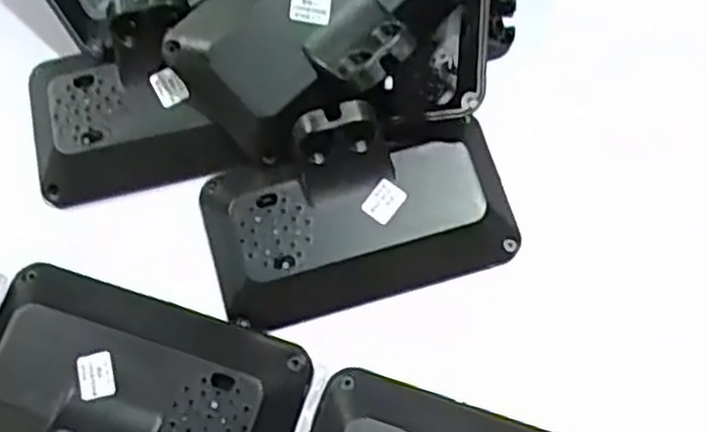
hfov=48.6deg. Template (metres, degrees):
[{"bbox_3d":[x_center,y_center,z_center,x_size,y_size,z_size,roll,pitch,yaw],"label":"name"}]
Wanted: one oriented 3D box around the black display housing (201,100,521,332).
[{"bbox_3d":[0.002,-0.003,0.398,0.155,0.039,0.090,-17,72,-4],"label":"black display housing"}]

